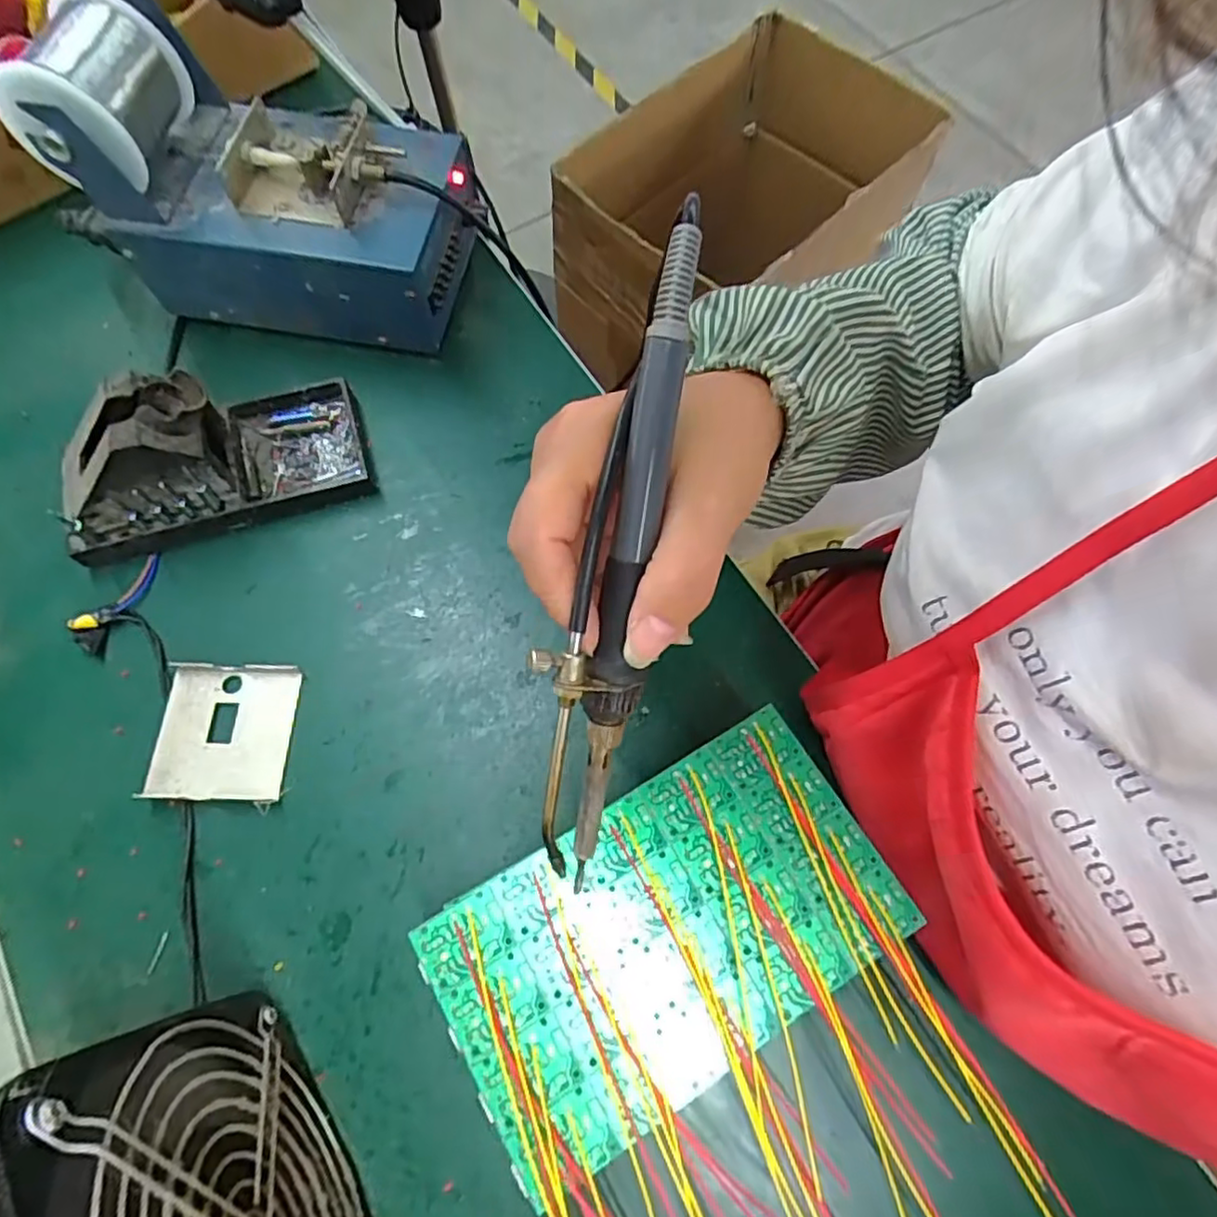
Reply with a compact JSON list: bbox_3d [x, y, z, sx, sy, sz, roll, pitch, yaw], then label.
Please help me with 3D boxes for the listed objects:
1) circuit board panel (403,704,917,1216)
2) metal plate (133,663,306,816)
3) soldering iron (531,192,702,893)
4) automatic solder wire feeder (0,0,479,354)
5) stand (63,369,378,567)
[{"bbox_3d":[0.024,0.125,0.264,0.174,0.006,0.101,-29,69,-12],"label":"circuit board panel"},{"bbox_3d":[-0.195,0.062,0.340,0.064,0.009,0.069,0,66,0],"label":"metal plate"},{"bbox_3d":[0.001,-0.010,0.206,0.028,0.023,0.208,11,102,5],"label":"soldering iron"},{"bbox_3d":[-0.191,-0.249,0.392,0.216,0.131,0.119,10,67,5],"label":"automatic solder wire feeder"},{"bbox_3d":[-0.221,-0.092,0.364,0.153,0.070,0.075,-18,68,-8],"label":"stand"}]

